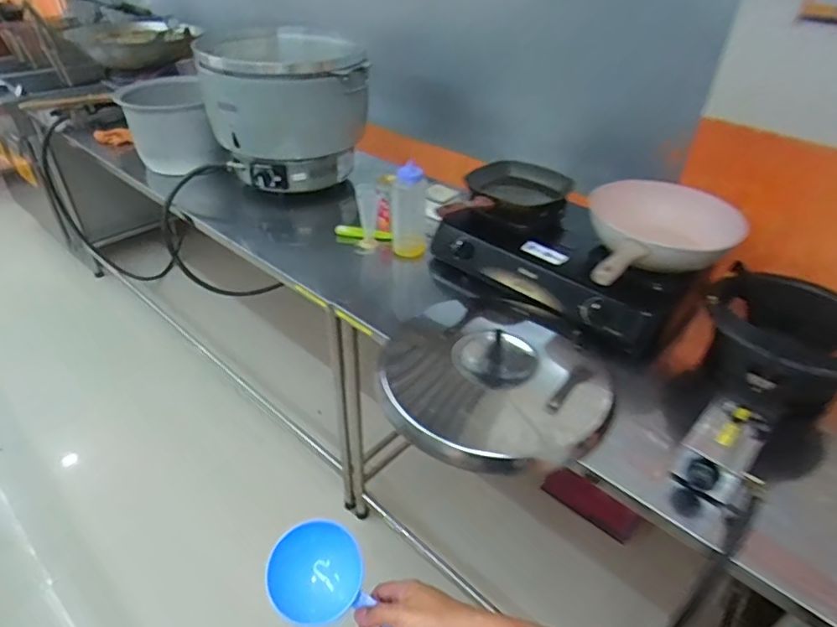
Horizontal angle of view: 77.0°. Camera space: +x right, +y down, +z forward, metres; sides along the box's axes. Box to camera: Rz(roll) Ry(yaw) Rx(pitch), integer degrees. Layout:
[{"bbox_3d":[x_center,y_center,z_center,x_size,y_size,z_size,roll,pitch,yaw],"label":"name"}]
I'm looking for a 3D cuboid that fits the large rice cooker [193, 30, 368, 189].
[{"bbox_3d":[-0.391,-0.610,1.576,0.450,0.383,0.353,-9,40,-15],"label":"large rice cooker"}]

